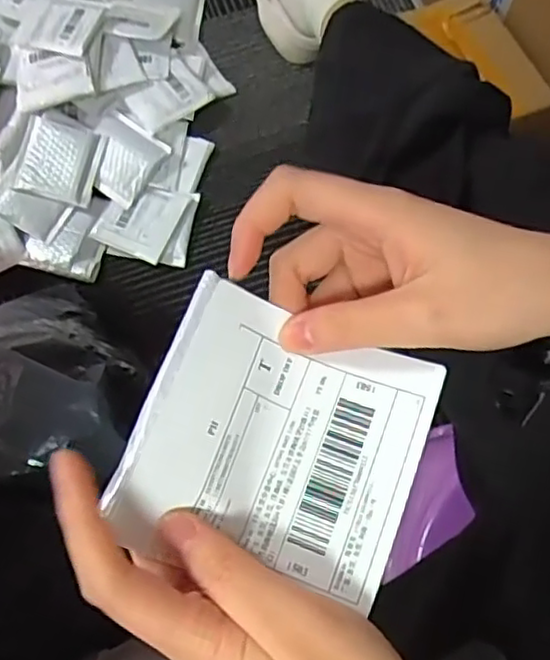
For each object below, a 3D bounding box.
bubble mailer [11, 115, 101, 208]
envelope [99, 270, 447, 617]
[{"bbox_3d":[-0.296,-0.232,0.905,0.108,0.013,0.109,17,82,-1],"label":"bubble mailer"},{"bbox_3d":[0.002,0.040,0.243,0.099,0.024,0.096,21,74,9],"label":"envelope"}]

